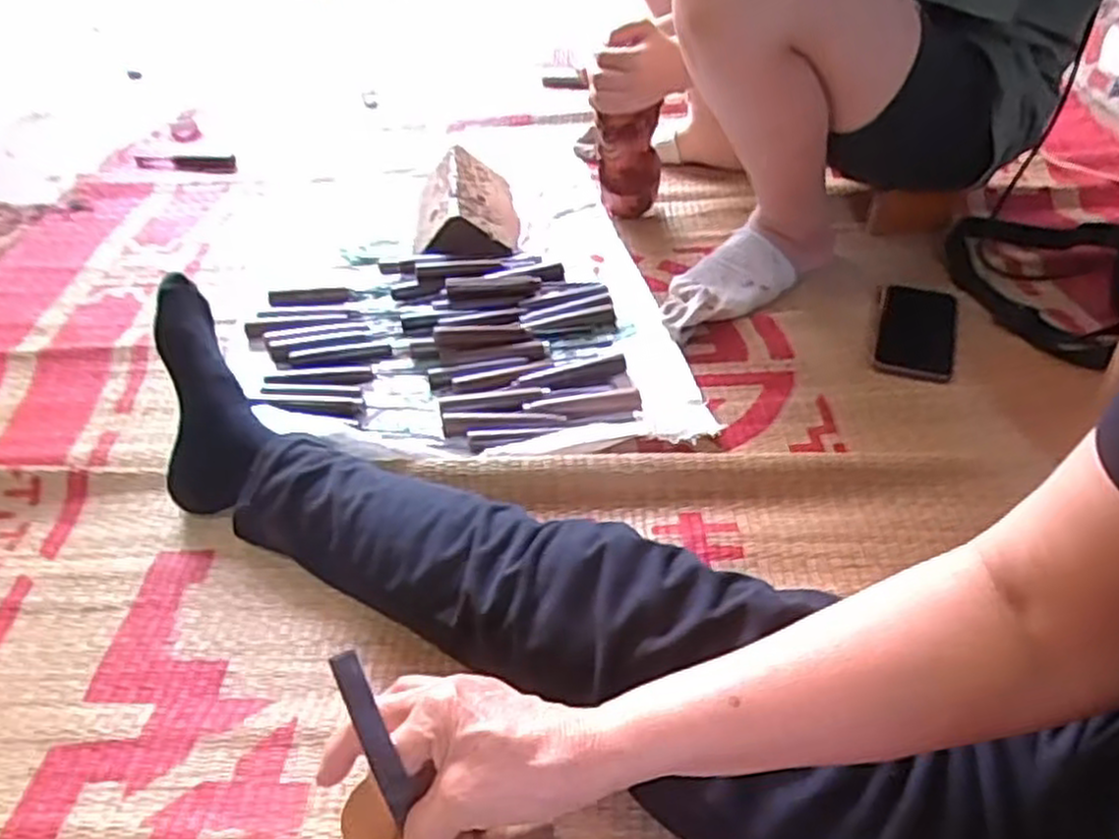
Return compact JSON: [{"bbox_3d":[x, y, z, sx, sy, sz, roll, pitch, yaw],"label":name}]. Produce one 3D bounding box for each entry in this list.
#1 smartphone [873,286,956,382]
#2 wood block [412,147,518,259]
[{"bbox_3d":[0.386,-0.096,0.852,0.080,0.010,0.166,12,44,15],"label":"smartphone"},{"bbox_3d":[-0.124,-0.289,1.046,0.134,0.058,0.213,-3,42,-1],"label":"wood block"}]

